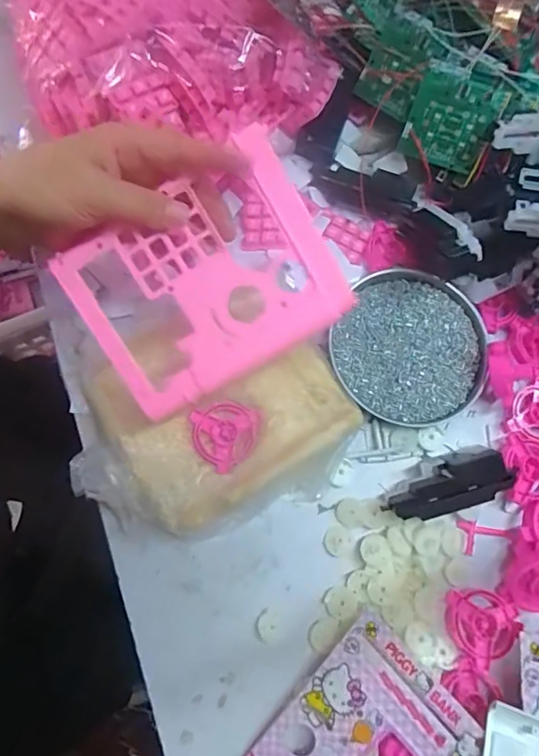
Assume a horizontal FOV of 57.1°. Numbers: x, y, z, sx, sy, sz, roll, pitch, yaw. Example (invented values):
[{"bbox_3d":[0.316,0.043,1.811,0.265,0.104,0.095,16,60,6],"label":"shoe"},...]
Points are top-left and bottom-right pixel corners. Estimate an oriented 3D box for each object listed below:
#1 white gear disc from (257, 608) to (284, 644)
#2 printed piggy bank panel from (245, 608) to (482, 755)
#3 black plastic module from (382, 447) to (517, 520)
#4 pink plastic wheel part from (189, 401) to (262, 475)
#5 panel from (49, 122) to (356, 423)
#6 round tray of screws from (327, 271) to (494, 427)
[{"bbox_3d":[0.001,0.187,0.372,0.019,0.004,0.021,40,77,9],"label":"white gear disc"},{"bbox_3d":[0.063,0.256,0.340,0.110,0.007,0.137,42,85,11],"label":"printed piggy bank panel"},{"bbox_3d":[0.137,0.085,0.388,0.093,0.027,0.040,-18,76,-7],"label":"black plastic module"},{"bbox_3d":[-0.039,0.044,0.392,0.052,0.006,0.054,1,74,-2],"label":"pink plastic wheel part"},{"bbox_3d":[-0.044,-0.059,0.321,0.162,0.011,0.126,-30,99,11],"label":"panel"},{"bbox_3d":[0.121,-0.025,0.426,0.127,0.020,0.130,1,74,-2],"label":"round tray of screws"}]

